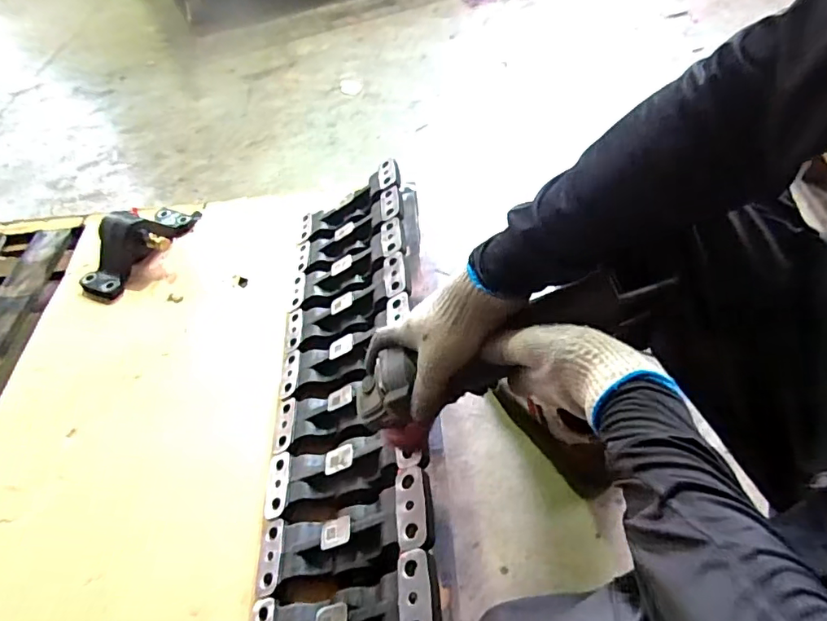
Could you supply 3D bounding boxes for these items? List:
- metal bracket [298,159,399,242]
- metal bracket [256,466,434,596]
[{"bbox_3d":[-0.117,-0.197,0.957,0.226,0.031,0.079,-28,47,21],"label":"metal bracket"},{"bbox_3d":[-0.076,0.247,0.575,0.229,0.039,0.079,-27,47,21],"label":"metal bracket"}]

